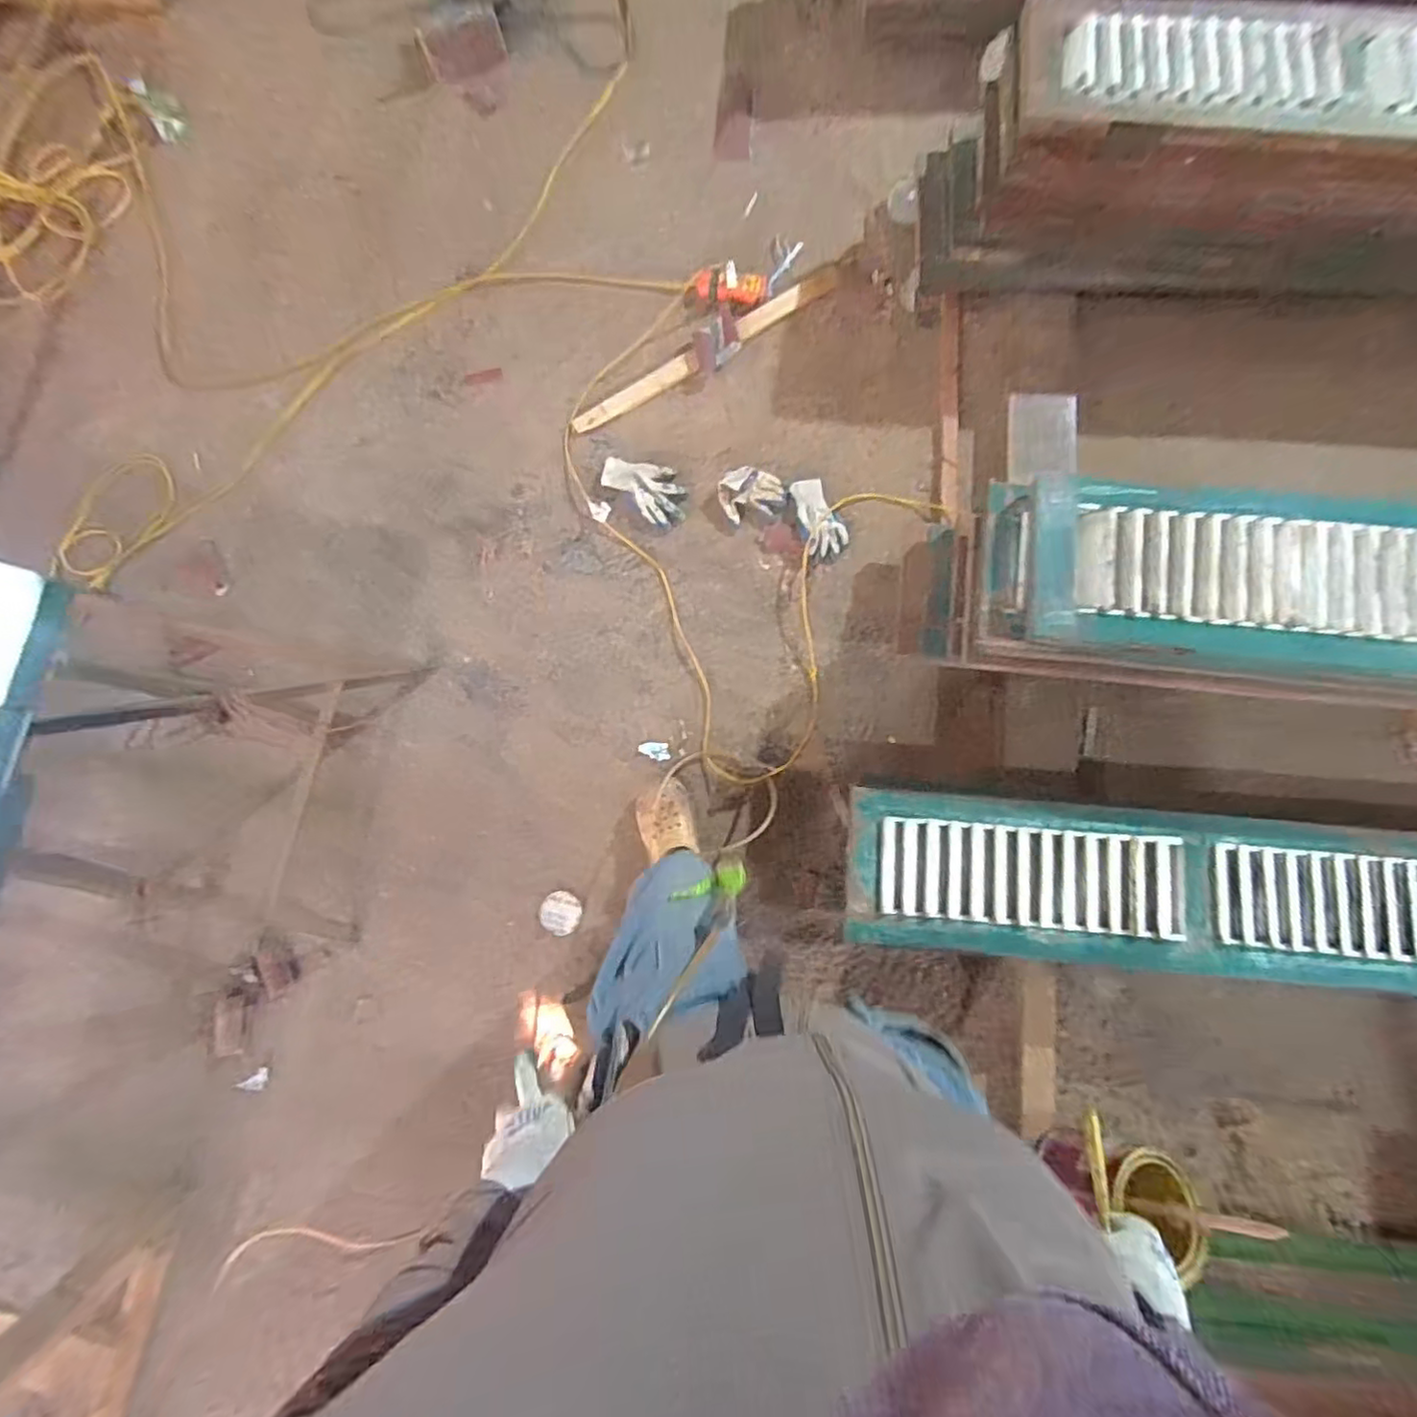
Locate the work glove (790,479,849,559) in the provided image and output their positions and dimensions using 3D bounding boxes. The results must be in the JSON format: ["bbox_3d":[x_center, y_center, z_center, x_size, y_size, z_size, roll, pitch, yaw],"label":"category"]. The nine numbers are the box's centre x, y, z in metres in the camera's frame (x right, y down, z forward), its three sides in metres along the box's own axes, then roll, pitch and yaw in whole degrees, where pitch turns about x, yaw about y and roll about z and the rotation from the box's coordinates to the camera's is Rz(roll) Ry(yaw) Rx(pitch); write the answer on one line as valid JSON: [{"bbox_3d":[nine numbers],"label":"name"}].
[{"bbox_3d":[0.240,-0.420,1.407,0.089,0.032,0.179,-20,85,-1],"label":"work glove"}]

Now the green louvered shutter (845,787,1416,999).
[{"bbox_3d":[1.076,0.350,1.138,1.793,0.084,0.285,4,85,7],"label":"green louvered shutter"}]

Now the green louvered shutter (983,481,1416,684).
[{"bbox_3d":[1.258,-0.160,0.988,1.904,0.098,0.279,8,92,13],"label":"green louvered shutter"}]

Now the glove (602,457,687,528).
[{"bbox_3d":[-0.137,-0.496,1.425,0.205,0.016,0.117,38,87,4],"label":"glove"}]

